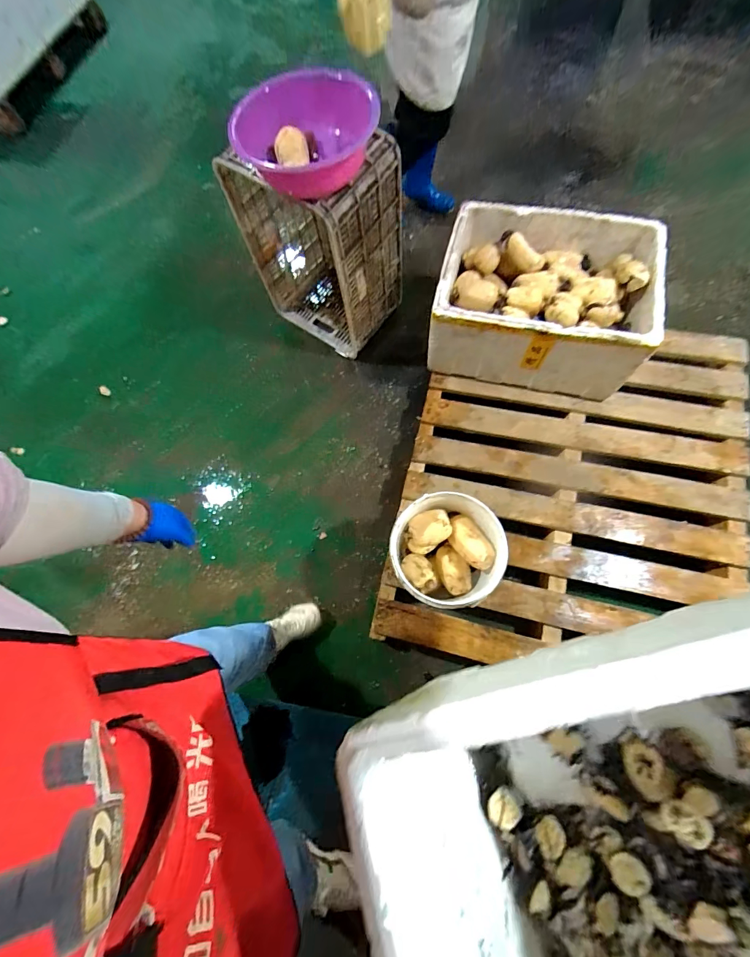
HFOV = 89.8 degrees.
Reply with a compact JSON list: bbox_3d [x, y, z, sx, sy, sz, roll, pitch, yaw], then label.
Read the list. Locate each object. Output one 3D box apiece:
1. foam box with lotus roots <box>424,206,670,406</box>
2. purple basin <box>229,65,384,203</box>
[{"bbox_3d":[0.509,-0.550,1.177,0.596,0.298,0.464,13,69,4],"label":"foam box with lotus roots"},{"bbox_3d":[-0.154,-0.822,0.912,0.333,0.140,0.341,0,69,-1],"label":"purple basin"}]

